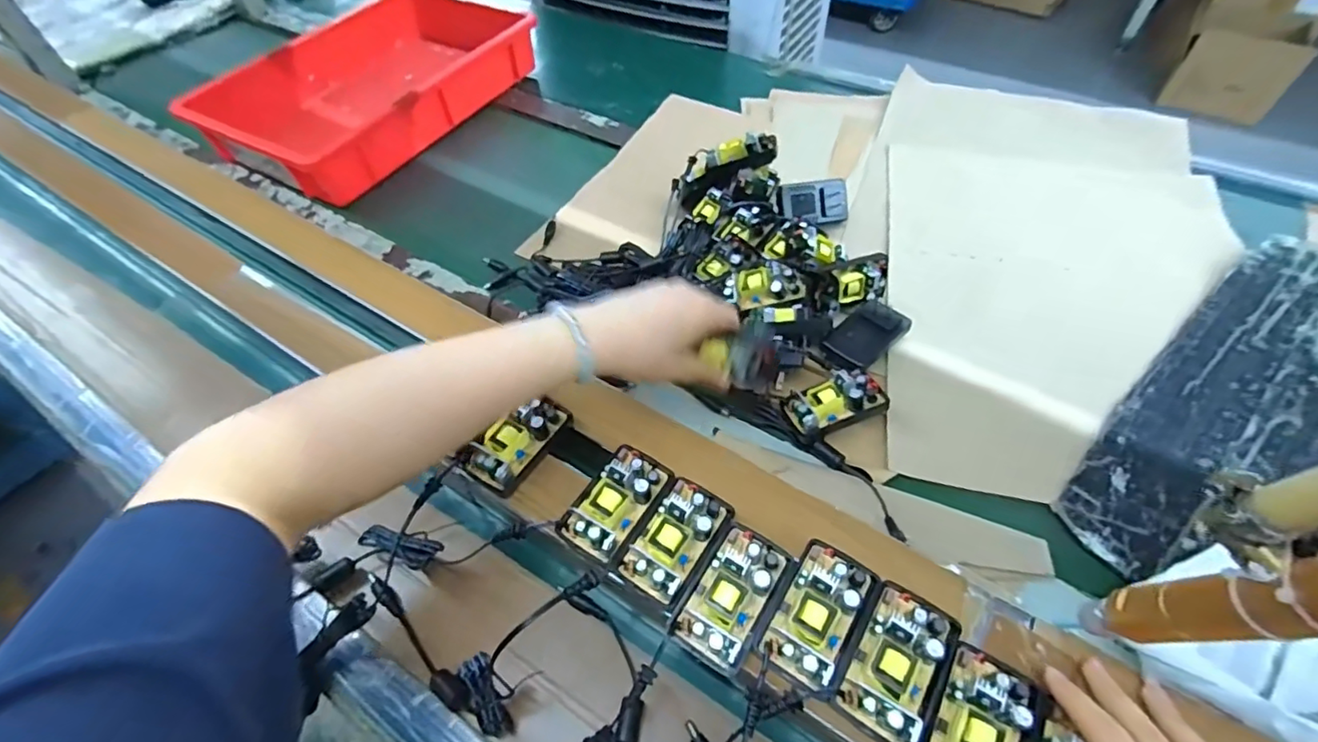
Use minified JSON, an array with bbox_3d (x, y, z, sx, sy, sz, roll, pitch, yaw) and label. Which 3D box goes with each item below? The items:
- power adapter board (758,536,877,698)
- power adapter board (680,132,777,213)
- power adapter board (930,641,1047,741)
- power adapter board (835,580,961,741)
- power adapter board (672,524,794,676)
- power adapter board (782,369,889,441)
[{"bbox_3d":[0.098,0.143,0.334,0.047,0.020,0.081,27,59,18],"label":"power adapter board"},{"bbox_3d":[0.079,-0.239,0.642,0.111,0.028,0.049,-25,89,19],"label":"power adapter board"},{"bbox_3d":[0.177,0.193,0.299,0.047,0.022,0.079,25,60,20],"label":"power adapter board"},{"bbox_3d":[0.140,0.163,0.317,0.048,0.019,0.078,28,60,18],"label":"power adapter board"},{"bbox_3d":[0.046,0.135,0.343,0.046,0.020,0.081,27,60,18],"label":"power adapter board"},{"bbox_3d":[0.152,0.029,0.480,0.077,0.029,0.046,-17,55,-8],"label":"power adapter board"}]

